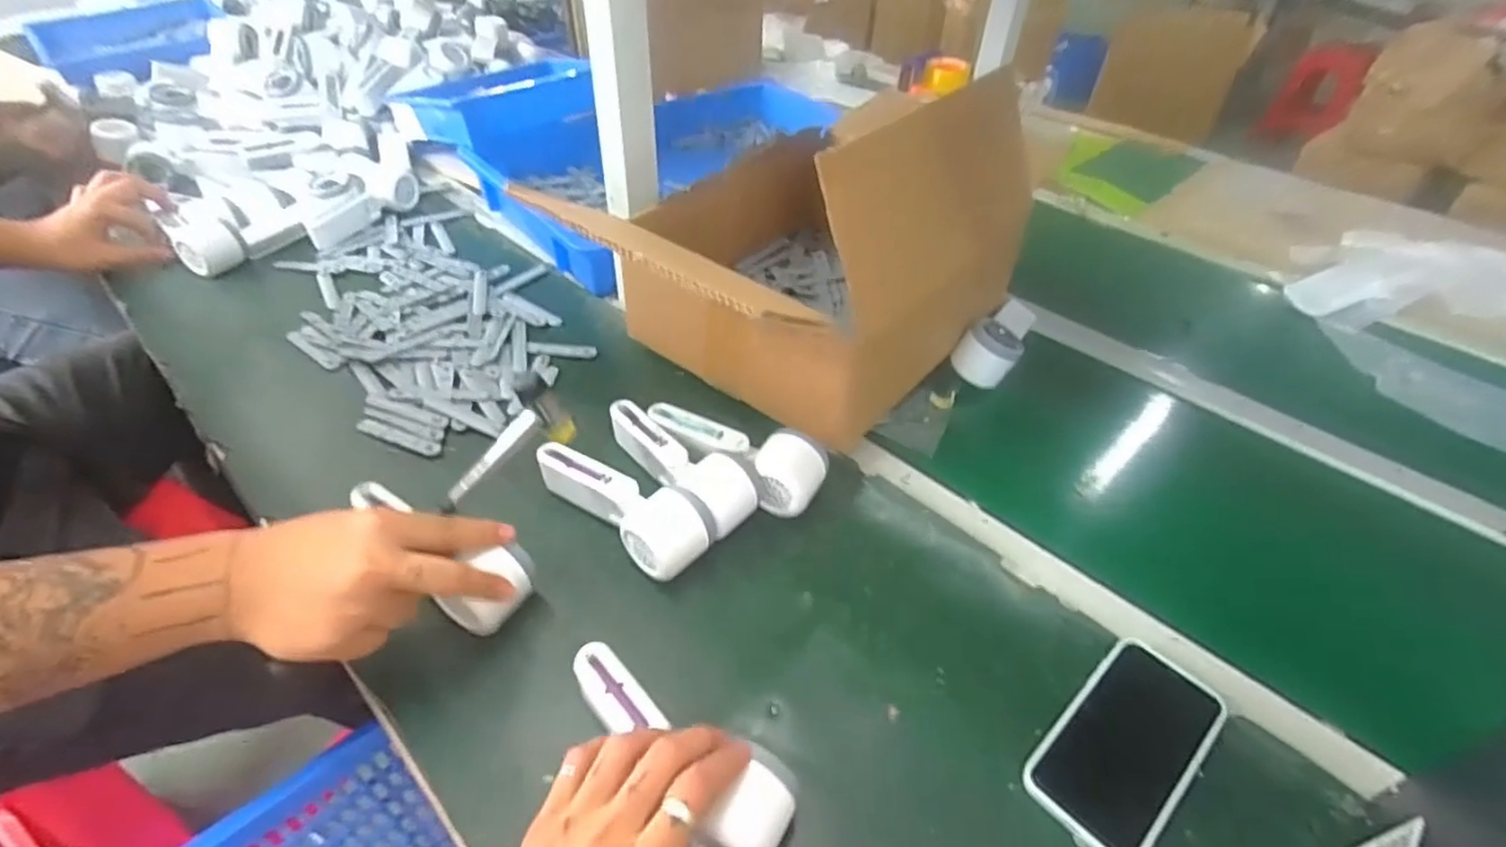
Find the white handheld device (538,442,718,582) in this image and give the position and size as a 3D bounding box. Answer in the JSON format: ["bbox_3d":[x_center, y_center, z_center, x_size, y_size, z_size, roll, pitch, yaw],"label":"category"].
[{"bbox_3d":[-0.110,0.066,0.570,0.165,0.046,0.062,29,48,27],"label":"white handheld device"}]

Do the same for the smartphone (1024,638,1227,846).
[{"bbox_3d":[0.243,0.206,0.449,0.146,0.010,0.073,-36,55,-26],"label":"smartphone"}]

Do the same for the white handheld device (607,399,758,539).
[{"bbox_3d":[-0.065,0.035,0.603,0.062,0.056,0.165,-31,52,-33],"label":"white handheld device"}]

